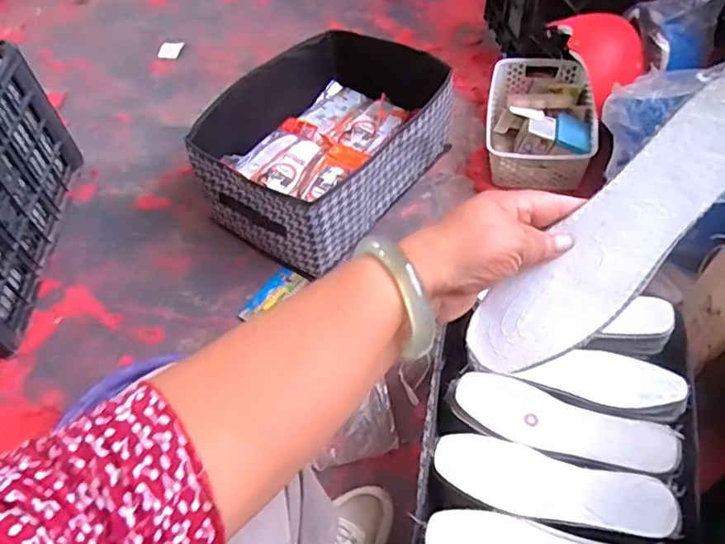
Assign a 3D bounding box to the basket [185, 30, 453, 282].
[{"bbox_3d":[-0.050,-0.254,1.071,0.332,0.158,0.480,32,62,25],"label":"basket"}]

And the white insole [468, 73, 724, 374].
[{"bbox_3d":[0.162,-0.019,0.368,0.062,0.010,0.227,43,105,5],"label":"white insole"}]

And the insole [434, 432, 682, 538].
[{"bbox_3d":[0.193,0.218,0.593,0.231,0.010,0.071,12,55,14],"label":"insole"}]

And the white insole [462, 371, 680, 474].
[{"bbox_3d":[0.218,0.164,0.630,0.226,0.010,0.067,17,57,17],"label":"white insole"}]

